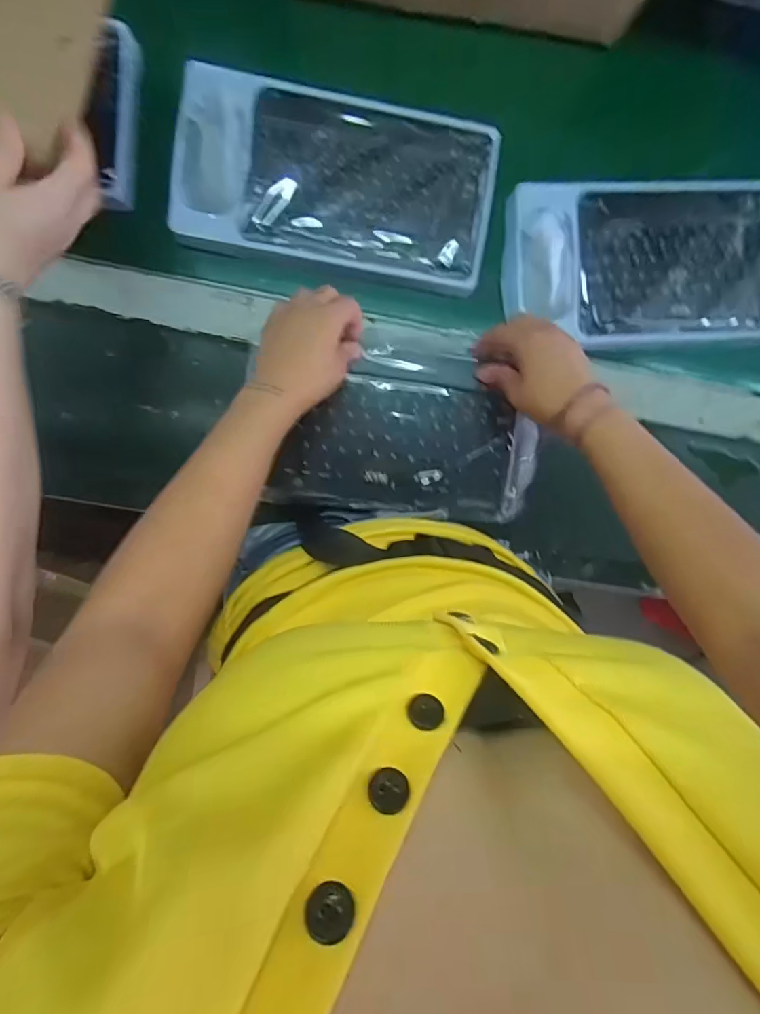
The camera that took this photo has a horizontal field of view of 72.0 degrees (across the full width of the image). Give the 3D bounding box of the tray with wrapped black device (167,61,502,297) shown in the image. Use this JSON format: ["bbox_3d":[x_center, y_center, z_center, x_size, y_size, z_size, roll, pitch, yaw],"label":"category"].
[{"bbox_3d":[-0.044,-0.336,0.539,0.318,0.028,0.174,10,95,-4],"label":"tray with wrapped black device"}]

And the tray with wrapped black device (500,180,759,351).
[{"bbox_3d":[0.298,-0.263,0.577,0.327,0.043,0.163,-4,96,-3],"label":"tray with wrapped black device"}]

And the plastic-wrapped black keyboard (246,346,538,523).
[{"bbox_3d":[0.027,-0.069,0.513,0.252,0.016,0.153,3,96,-4],"label":"plastic-wrapped black keyboard"}]

